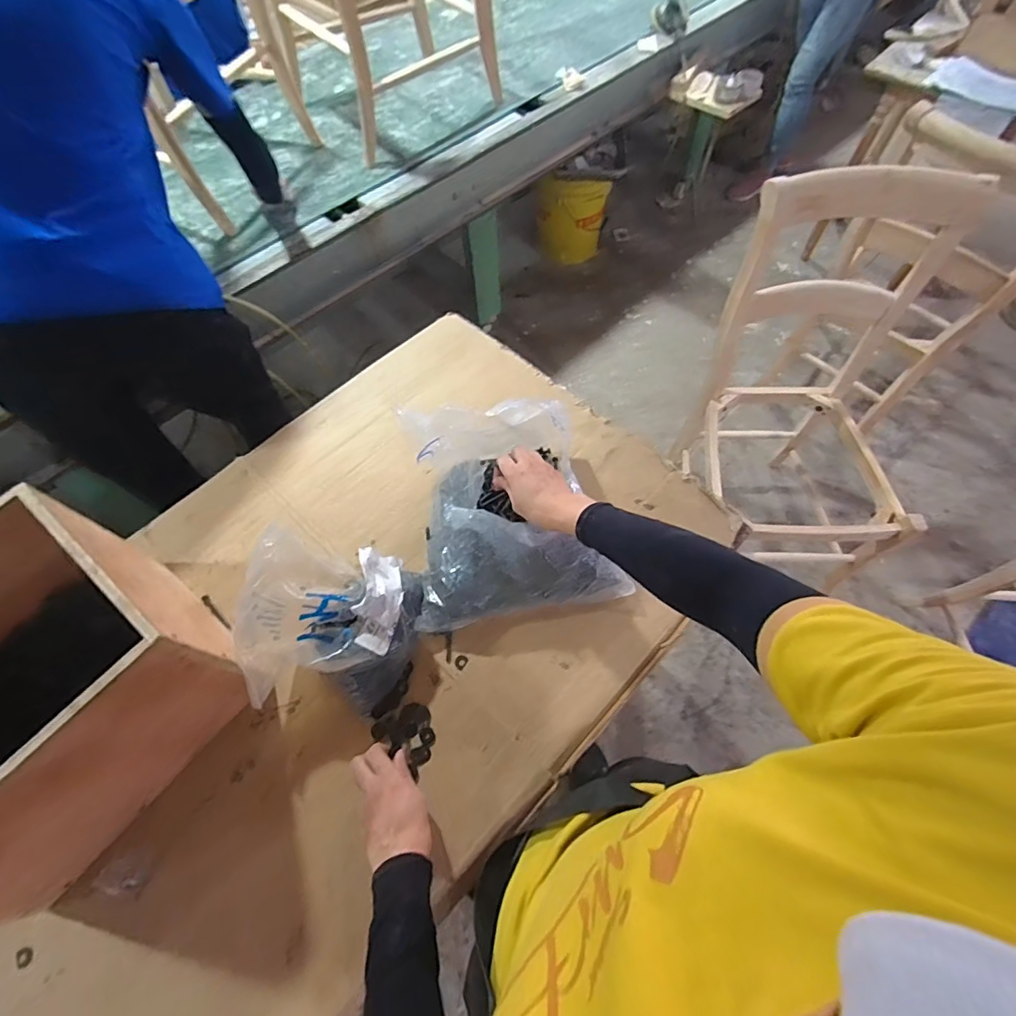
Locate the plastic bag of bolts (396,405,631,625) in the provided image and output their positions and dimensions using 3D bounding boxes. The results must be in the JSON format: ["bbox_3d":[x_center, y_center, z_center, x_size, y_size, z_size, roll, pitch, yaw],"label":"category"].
[{"bbox_3d":[-0.006,-0.004,0.676,0.250,0.153,0.265,-10,65,-2],"label":"plastic bag of bolts"}]

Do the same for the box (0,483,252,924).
[{"bbox_3d":[-0.512,0.209,0.536,0.259,0.222,0.332,37,70,19],"label":"box"}]

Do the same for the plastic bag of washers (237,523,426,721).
[{"bbox_3d":[-0.215,0.144,0.618,0.182,0.148,0.187,4,65,5],"label":"plastic bag of washers"}]

